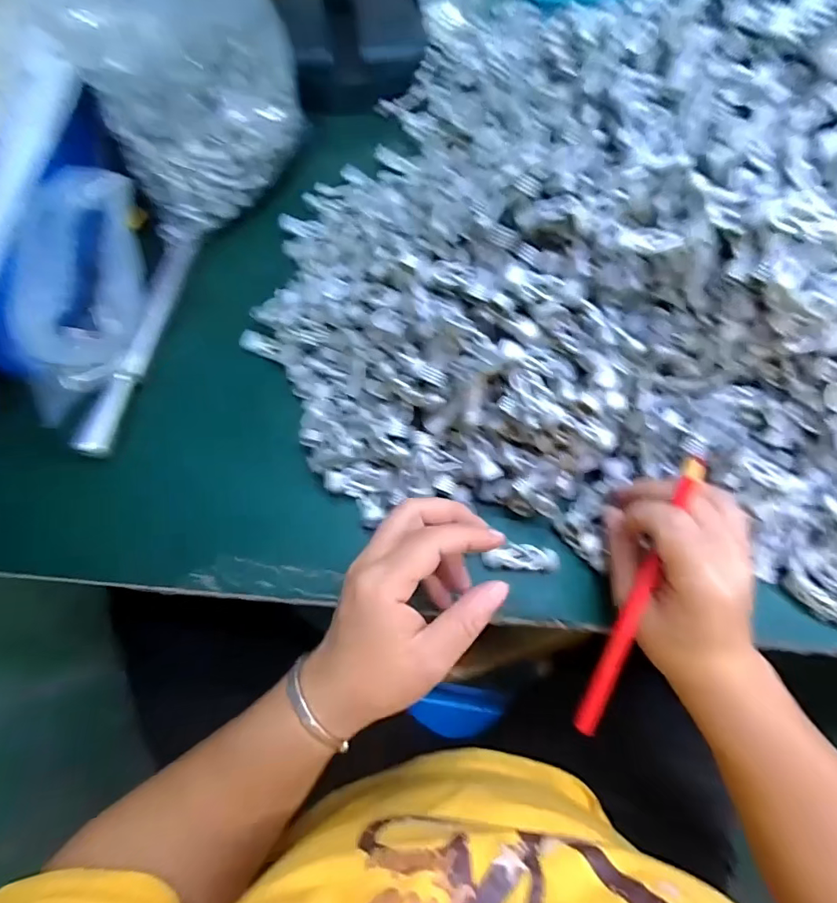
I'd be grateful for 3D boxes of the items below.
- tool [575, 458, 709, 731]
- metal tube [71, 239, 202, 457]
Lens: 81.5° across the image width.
[{"bbox_3d":[0.125,0.085,0.276,0.011,0.006,0.170,21,96,4],"label":"tool"},{"bbox_3d":[-0.200,-0.083,0.352,0.018,0.018,0.182,12,71,1],"label":"metal tube"}]

